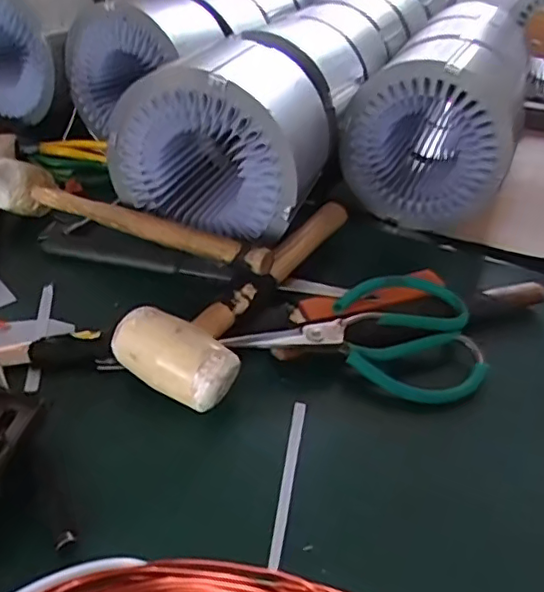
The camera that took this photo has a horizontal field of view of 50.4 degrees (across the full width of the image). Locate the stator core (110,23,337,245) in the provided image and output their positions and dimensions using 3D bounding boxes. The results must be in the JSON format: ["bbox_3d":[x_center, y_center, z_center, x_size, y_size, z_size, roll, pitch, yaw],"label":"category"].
[{"bbox_3d":[-0.027,-0.142,0.493,0.146,0.129,0.163,18,40,12],"label":"stator core"}]

